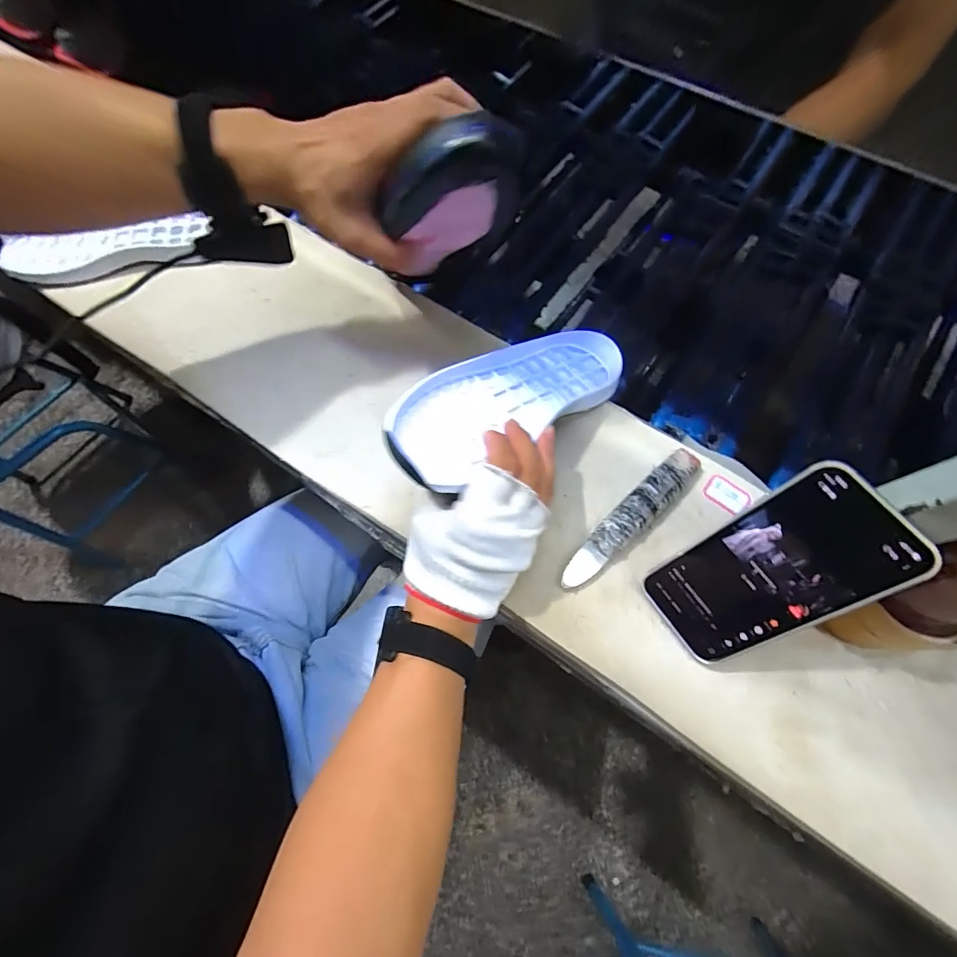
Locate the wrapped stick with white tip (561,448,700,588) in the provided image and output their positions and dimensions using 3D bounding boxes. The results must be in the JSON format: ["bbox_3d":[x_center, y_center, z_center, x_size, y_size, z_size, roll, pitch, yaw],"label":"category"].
[{"bbox_3d":[0.133,0.032,0.372,0.163,0.013,0.028,-40,75,-13],"label":"wrapped stick with white tip"}]

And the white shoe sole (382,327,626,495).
[{"bbox_3d":[0.030,-0.071,0.379,0.263,0.039,0.088,-31,70,-35],"label":"white shoe sole"}]

